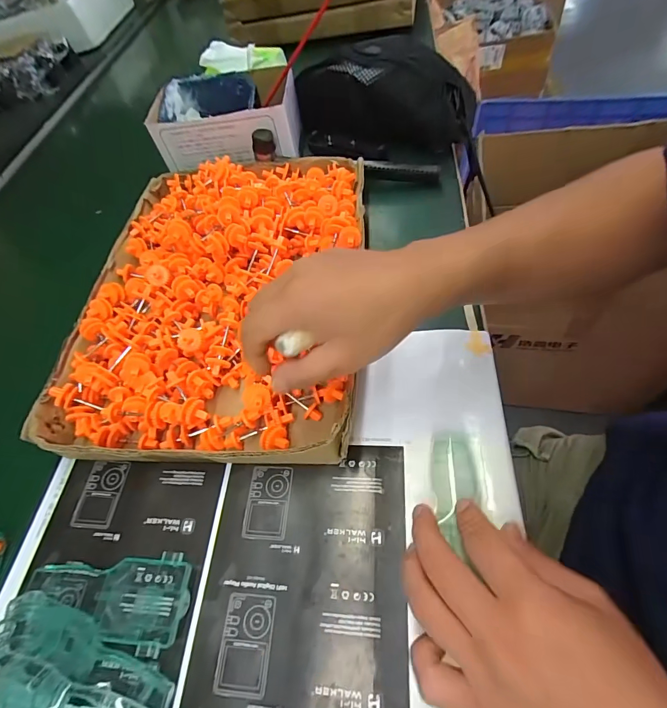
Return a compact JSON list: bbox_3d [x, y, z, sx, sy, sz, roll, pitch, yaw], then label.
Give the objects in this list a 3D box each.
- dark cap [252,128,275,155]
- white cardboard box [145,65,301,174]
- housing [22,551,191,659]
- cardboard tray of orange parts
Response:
[{"bbox_3d":[-0.088,-0.264,0.482,0.027,0.028,0.030,-16,56,1],"label":"dark cap"},{"bbox_3d":[-0.144,-0.321,0.521,0.187,0.074,0.128,-8,57,6],"label":"white cardboard box"},{"bbox_3d":[-0.165,0.176,0.277,0.127,0.018,0.058,-2,58,10],"label":"housing"},{"bbox_3d":[-0.113,-0.079,0.393,0.280,0.058,0.371,-2,58,10],"label":"cardboard tray of orange parts"}]

